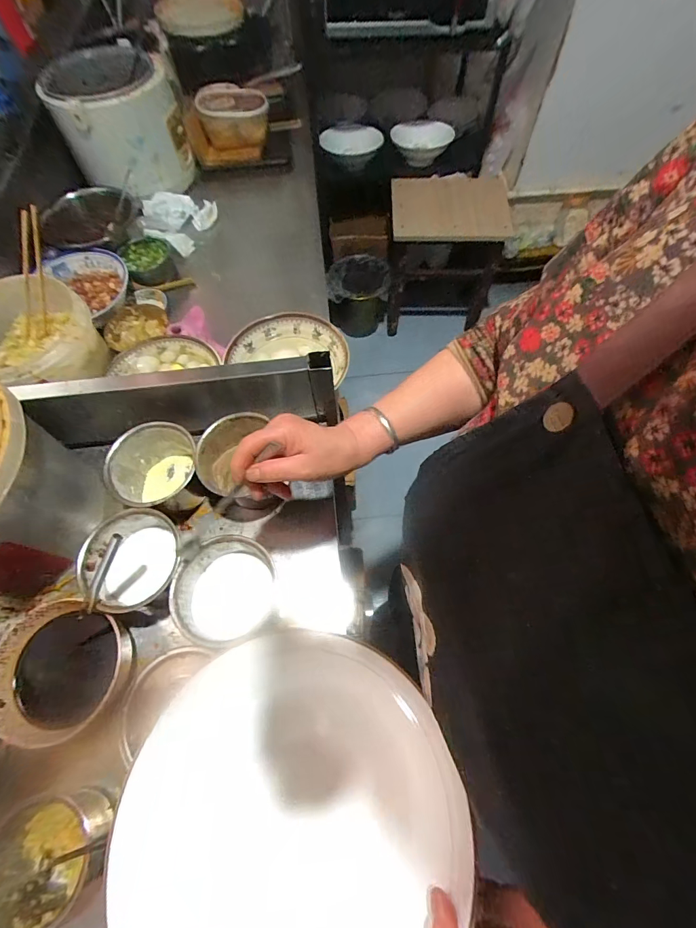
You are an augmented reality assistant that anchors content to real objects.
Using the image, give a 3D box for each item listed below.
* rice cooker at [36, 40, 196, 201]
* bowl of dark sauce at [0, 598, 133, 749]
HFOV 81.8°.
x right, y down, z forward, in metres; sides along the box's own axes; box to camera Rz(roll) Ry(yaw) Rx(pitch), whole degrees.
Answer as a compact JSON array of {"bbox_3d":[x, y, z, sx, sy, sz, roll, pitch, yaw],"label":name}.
[{"bbox_3d":[-0.563,-0.845,1.015,0.279,0.218,0.268,-20,64,-7],"label":"rice cooker"},{"bbox_3d":[-0.319,0.230,0.459,0.140,0.058,0.139,-1,64,2],"label":"bowl of dark sauce"}]

